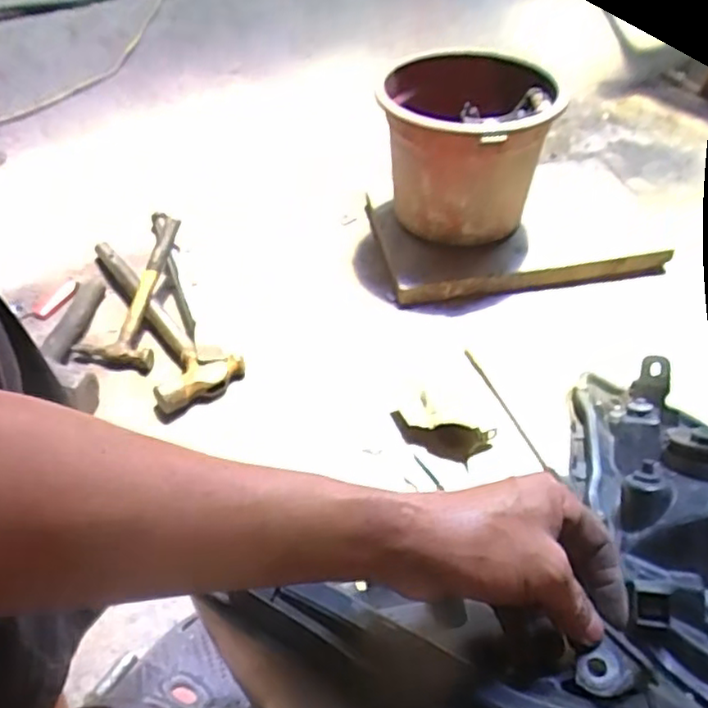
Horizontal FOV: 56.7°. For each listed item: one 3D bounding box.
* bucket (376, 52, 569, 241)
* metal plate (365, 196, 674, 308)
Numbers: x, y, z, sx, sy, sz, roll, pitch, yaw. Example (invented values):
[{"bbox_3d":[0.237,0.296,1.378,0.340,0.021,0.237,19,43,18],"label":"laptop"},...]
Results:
[{"bbox_3d":[0.177,-0.313,1.051,0.243,0.228,0.249,-1,45,1],"label":"bucket"},{"bbox_3d":[0.263,-0.199,1.110,0.461,0.052,0.255,-8,46,-9],"label":"metal plate"}]

